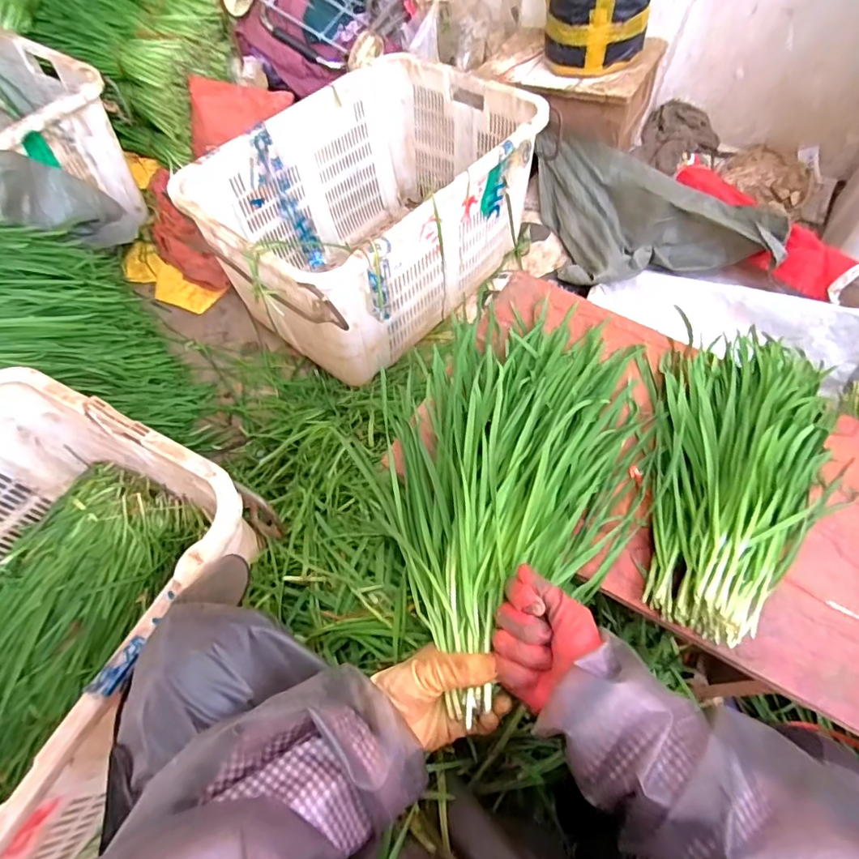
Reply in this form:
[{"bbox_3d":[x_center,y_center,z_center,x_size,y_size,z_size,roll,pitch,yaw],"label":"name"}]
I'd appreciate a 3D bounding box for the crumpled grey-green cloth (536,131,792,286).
[{"bbox_3d":[0.535,-0.518,1.191,0.479,0.126,0.418,-2,60,-2],"label":"crumpled grey-green cloth"}]

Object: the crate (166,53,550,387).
[{"bbox_3d":[-0.124,-0.467,1.129,0.473,0.367,0.697,36,65,17],"label":"crate"}]

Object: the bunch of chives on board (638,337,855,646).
[{"bbox_3d":[0.384,0.033,0.590,0.242,0.067,0.421,10,60,4],"label":"bunch of chives on board"}]

